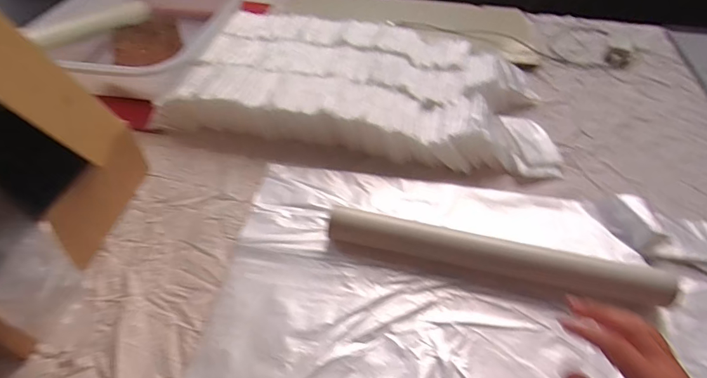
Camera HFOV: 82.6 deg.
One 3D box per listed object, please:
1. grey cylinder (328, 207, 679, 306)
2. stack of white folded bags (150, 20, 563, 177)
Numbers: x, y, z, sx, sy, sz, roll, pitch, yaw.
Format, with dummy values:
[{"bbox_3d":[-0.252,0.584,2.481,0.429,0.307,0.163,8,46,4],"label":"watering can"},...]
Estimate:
[{"bbox_3d":[0.150,0.074,0.440,0.352,0.037,0.042,11,49,7],"label":"grey cylinder"},{"bbox_3d":[0.024,-0.169,0.639,0.570,0.060,0.272,8,49,5],"label":"stack of white folded bags"}]

